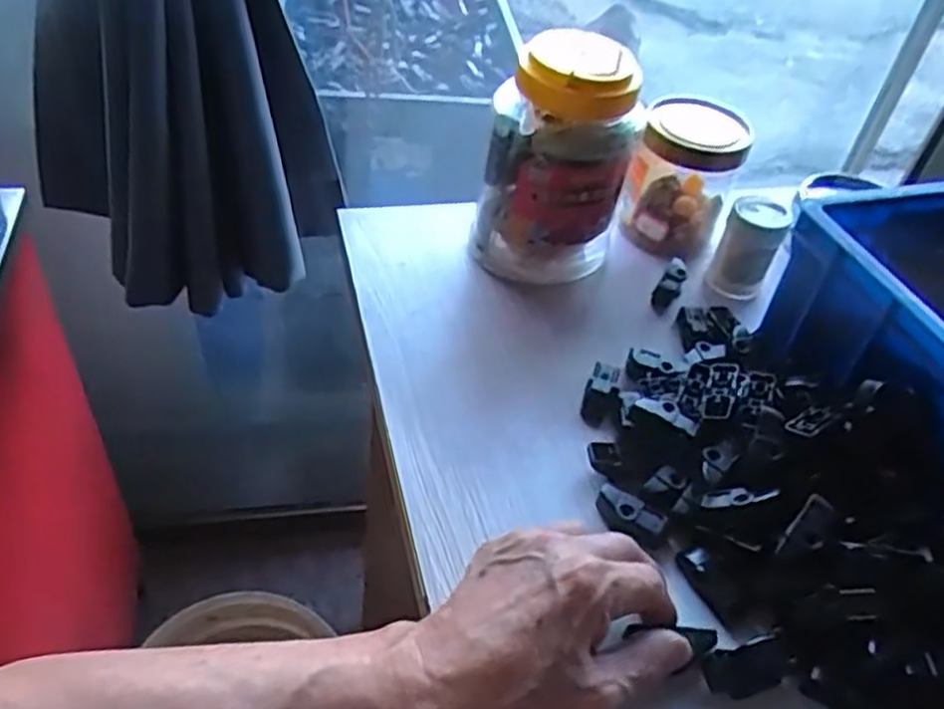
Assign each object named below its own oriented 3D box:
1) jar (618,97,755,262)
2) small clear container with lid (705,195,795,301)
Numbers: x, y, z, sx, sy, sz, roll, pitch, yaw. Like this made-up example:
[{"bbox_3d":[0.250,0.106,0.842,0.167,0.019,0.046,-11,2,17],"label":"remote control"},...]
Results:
[{"bbox_3d":[0.179,-0.146,0.648,0.082,0.102,0.087,4,43,-4],"label":"jar"},{"bbox_3d":[0.221,-0.088,0.612,0.045,0.068,0.042,25,46,18],"label":"small clear container with lid"}]

